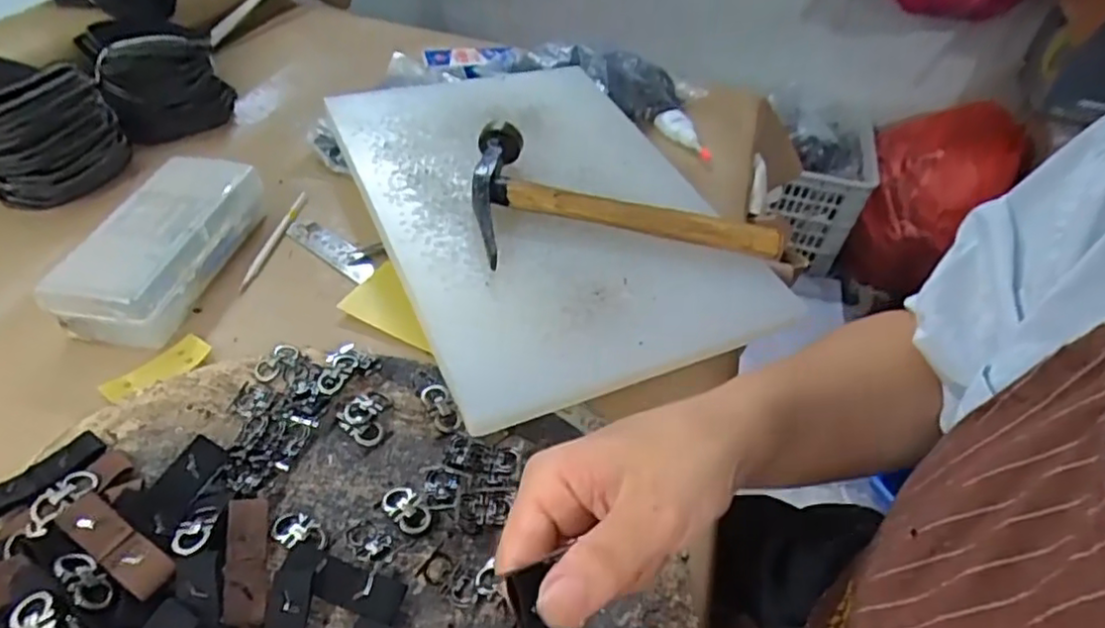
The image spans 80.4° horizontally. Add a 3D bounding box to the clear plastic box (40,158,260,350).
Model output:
[{"bbox_3d":[-0.273,-0.049,0.468,0.082,0.048,0.168,9,45,3],"label":"clear plastic box"}]

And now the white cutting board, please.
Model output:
[{"bbox_3d":[-0.009,-0.105,0.520,0.257,0.025,0.366,-15,49,-20],"label":"white cutting board"}]

